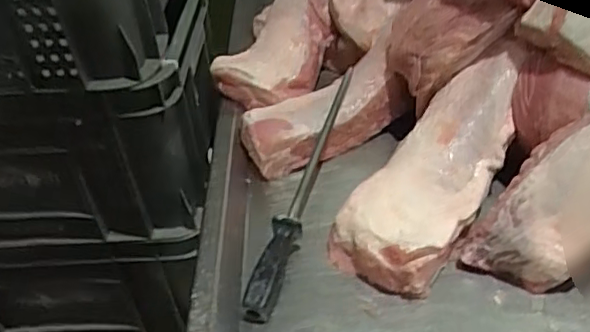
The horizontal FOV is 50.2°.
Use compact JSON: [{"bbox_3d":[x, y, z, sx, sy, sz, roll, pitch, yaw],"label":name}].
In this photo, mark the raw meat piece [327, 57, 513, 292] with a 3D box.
[{"bbox_3d":[0.172,-0.004,0.765,0.133,0.063,0.349,20,58,31],"label":"raw meat piece"}]

